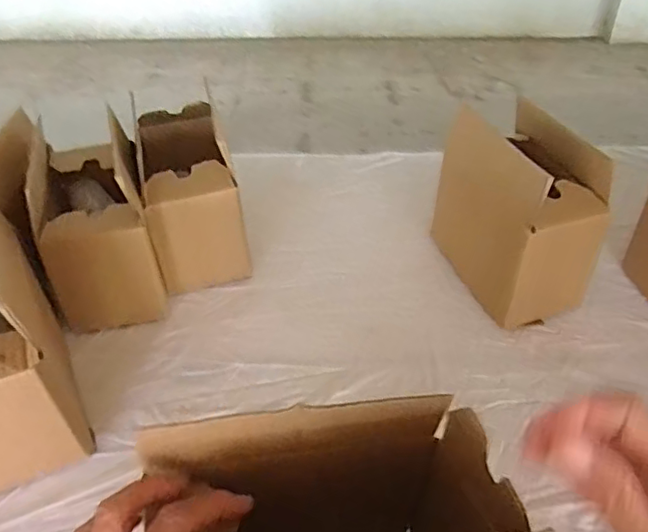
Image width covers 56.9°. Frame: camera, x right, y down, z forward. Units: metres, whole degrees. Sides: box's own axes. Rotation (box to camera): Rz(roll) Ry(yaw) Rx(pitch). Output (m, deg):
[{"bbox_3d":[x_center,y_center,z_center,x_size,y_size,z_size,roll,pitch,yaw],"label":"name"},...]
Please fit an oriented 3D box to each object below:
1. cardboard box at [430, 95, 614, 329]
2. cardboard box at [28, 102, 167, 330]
[{"bbox_3d":[0.190,-0.058,0.588,0.102,0.159,0.166,-10,39,-11],"label":"cardboard box"},{"bbox_3d":[-0.230,-0.051,0.609,0.096,0.147,0.175,-13,40,-14],"label":"cardboard box"}]

